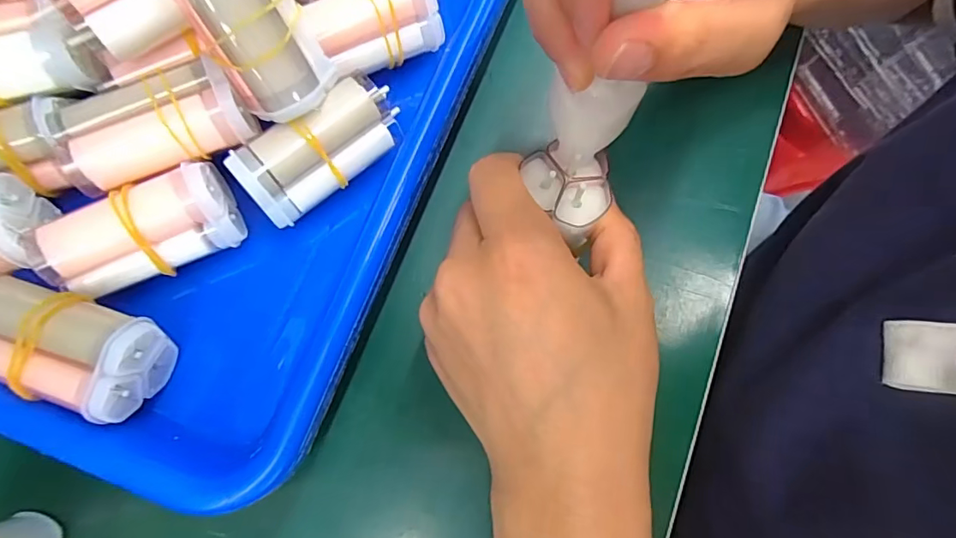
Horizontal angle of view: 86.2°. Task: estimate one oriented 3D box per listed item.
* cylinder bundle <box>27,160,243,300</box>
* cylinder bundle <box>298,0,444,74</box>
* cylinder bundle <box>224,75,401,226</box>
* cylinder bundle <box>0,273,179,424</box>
[{"bbox_3d":[-0.125,-0.014,0.192,0.064,0.033,0.017,-28,41,-8],"label":"cylinder bundle"},{"bbox_3d":[-0.044,-0.107,0.220,0.053,0.024,0.031,-21,77,-7],"label":"cylinder bundle"},{"bbox_3d":[-0.063,-0.049,0.206,0.065,0.018,0.033,-40,122,-14],"label":"cylinder bundle"},{"bbox_3d":[-0.146,0.027,0.181,0.059,0.029,0.035,21,76,4],"label":"cylinder bundle"}]

